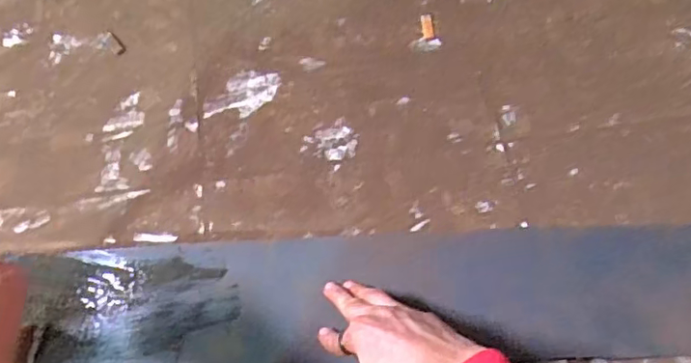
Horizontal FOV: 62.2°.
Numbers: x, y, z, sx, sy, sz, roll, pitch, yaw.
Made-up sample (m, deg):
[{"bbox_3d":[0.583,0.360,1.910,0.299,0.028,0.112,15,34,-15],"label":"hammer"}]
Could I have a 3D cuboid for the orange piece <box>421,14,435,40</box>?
[{"bbox_3d":[0.091,-0.172,0.634,0.013,0.004,0.034,-5,66,-1],"label":"orange piece"}]

